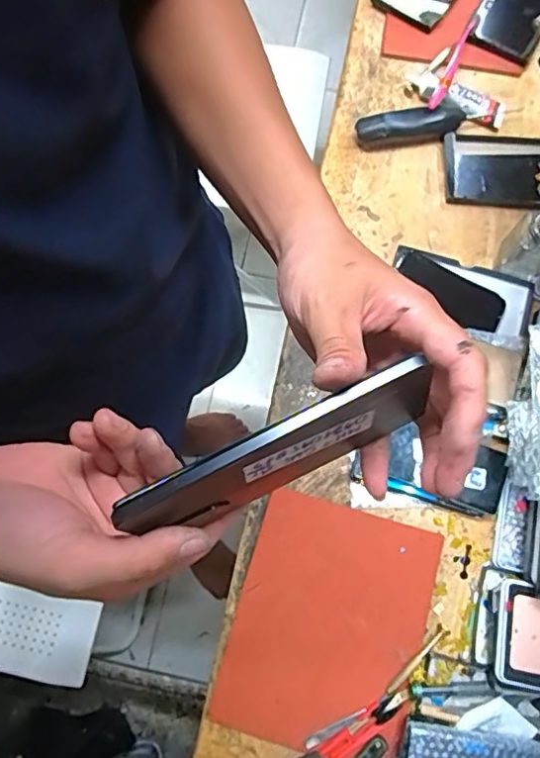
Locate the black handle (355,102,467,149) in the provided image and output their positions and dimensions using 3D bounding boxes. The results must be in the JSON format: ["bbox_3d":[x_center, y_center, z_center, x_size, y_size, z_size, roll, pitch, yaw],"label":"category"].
[{"bbox_3d":[0.189,-0.345,0.775,0.145,0.046,0.038,-9,76,-2],"label":"black handle"}]

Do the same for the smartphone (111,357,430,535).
[{"bbox_3d":[0.006,0.041,0.290,0.152,0.070,0.010,-25,59,0],"label":"smartphone"}]

